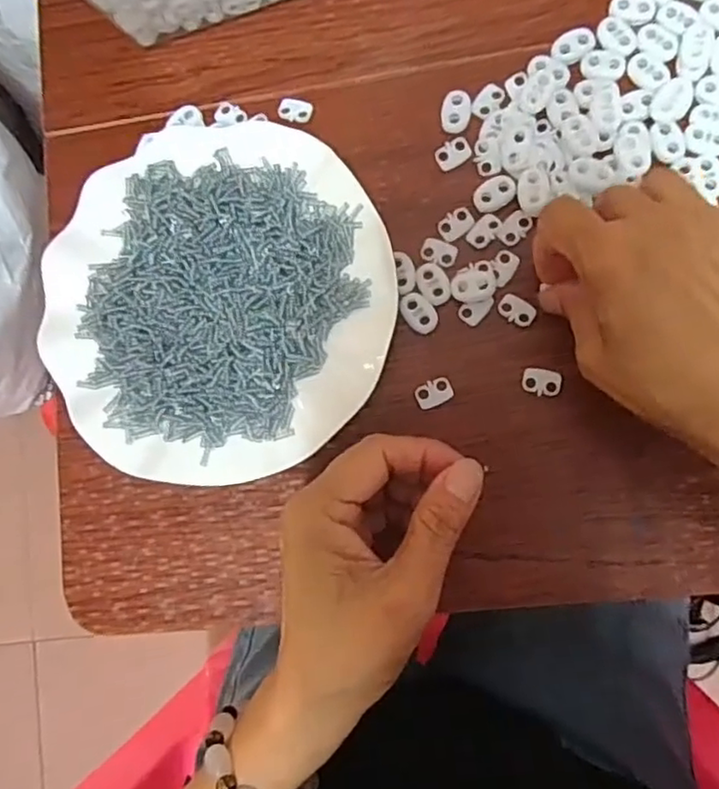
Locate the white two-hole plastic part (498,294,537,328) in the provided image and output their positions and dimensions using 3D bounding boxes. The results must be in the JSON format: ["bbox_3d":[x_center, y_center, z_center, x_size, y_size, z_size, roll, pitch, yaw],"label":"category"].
[{"bbox_3d":[0.081,-0.043,0.327,0.019,0.004,0.013,30,90,9],"label":"white two-hole plastic part"}]

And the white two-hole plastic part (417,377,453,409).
[{"bbox_3d":[0.039,-0.001,0.329,0.019,0.004,0.013,-24,83,6],"label":"white two-hole plastic part"}]

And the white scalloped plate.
[{"bbox_3d":[-0.073,-0.049,0.339,0.182,0.027,0.179,-1,85,8],"label":"white scalloped plate"}]

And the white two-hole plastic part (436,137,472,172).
[{"bbox_3d":[0.050,-0.128,0.339,0.019,0.004,0.013,-31,82,5],"label":"white two-hole plastic part"}]

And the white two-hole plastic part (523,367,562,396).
[{"bbox_3d":[0.092,-0.006,0.322,0.019,0.004,0.013,13,88,9],"label":"white two-hole plastic part"}]

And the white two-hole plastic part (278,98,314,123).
[{"bbox_3d":[-0.036,-0.158,0.356,0.020,0.004,0.013,13,88,9],"label":"white two-hole plastic part"}]

